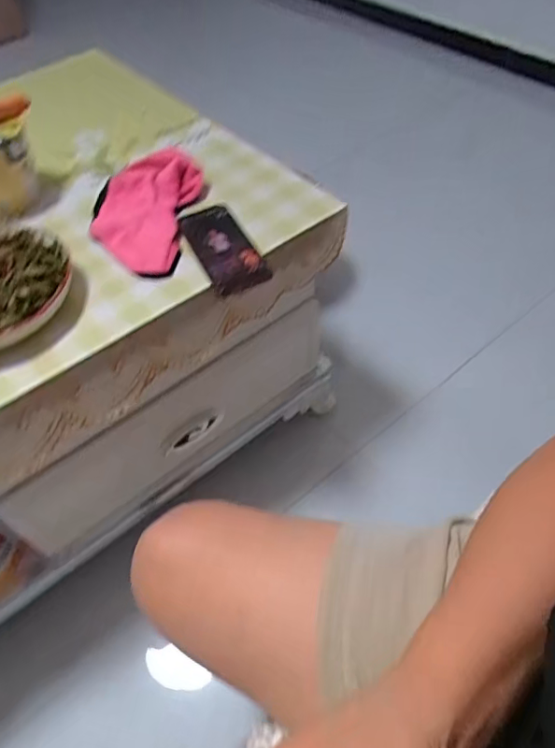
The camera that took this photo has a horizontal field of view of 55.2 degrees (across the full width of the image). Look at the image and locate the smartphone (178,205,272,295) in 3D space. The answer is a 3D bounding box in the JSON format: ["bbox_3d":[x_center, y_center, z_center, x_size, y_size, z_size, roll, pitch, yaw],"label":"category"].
[{"bbox_3d":[-0.073,-0.169,0.694,0.075,0.014,0.168,-23,54,-14],"label":"smartphone"}]

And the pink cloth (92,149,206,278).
[{"bbox_3d":[-0.194,-0.225,0.724,0.142,0.046,0.204,3,52,7],"label":"pink cloth"}]

